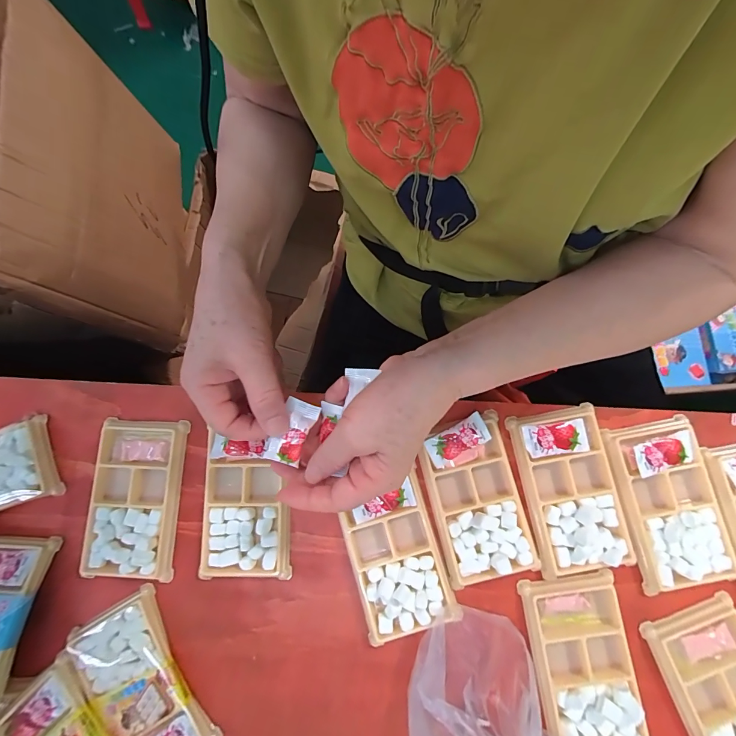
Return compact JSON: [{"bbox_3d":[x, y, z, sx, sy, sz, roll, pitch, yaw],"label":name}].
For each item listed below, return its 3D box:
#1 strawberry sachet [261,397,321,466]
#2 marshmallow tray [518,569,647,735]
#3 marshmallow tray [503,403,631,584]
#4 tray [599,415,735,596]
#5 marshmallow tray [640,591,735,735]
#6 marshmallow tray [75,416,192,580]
[{"bbox_3d":[-0.056,0.047,0.264,0.026,0.010,0.047,24,77,7],"label":"strawberry sachet"},{"bbox_3d":[0.174,0.241,0.293,0.073,0.019,0.128,-8,80,1],"label":"marshmallow tray"},{"bbox_3d":[0.174,0.103,0.310,0.074,0.015,0.131,-8,80,0],"label":"marshmallow tray"},{"bbox_3d":[0.255,0.114,0.306,0.079,0.015,0.130,-9,80,0],"label":"tray"},{"bbox_3d":[0.288,0.262,0.286,0.076,0.018,0.129,-22,80,-2],"label":"marshmallow tray"},{"bbox_3d":[-0.211,0.117,0.326,0.075,0.018,0.135,1,80,2],"label":"marshmallow tray"}]

